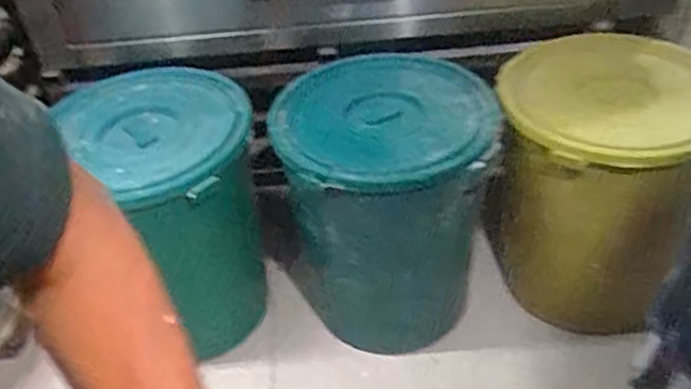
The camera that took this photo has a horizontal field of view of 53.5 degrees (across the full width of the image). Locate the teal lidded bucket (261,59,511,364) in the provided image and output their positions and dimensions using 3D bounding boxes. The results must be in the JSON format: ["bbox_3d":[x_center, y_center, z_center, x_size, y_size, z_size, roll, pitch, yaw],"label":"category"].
[{"bbox_3d":[0.083,0.037,1.512,0.422,0.570,0.421,-3,41,3],"label":"teal lidded bucket"}]

